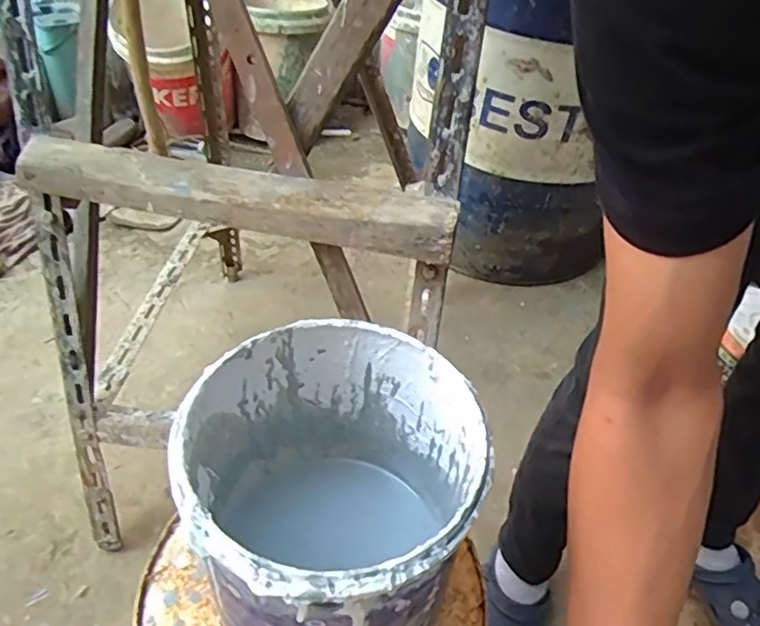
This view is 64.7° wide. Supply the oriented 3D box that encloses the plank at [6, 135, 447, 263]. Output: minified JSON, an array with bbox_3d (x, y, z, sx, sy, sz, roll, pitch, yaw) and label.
[{"bbox_3d":[-0.141,-0.115,0.602,0.423,0.056,0.055,8,42,4],"label":"plank"}]

